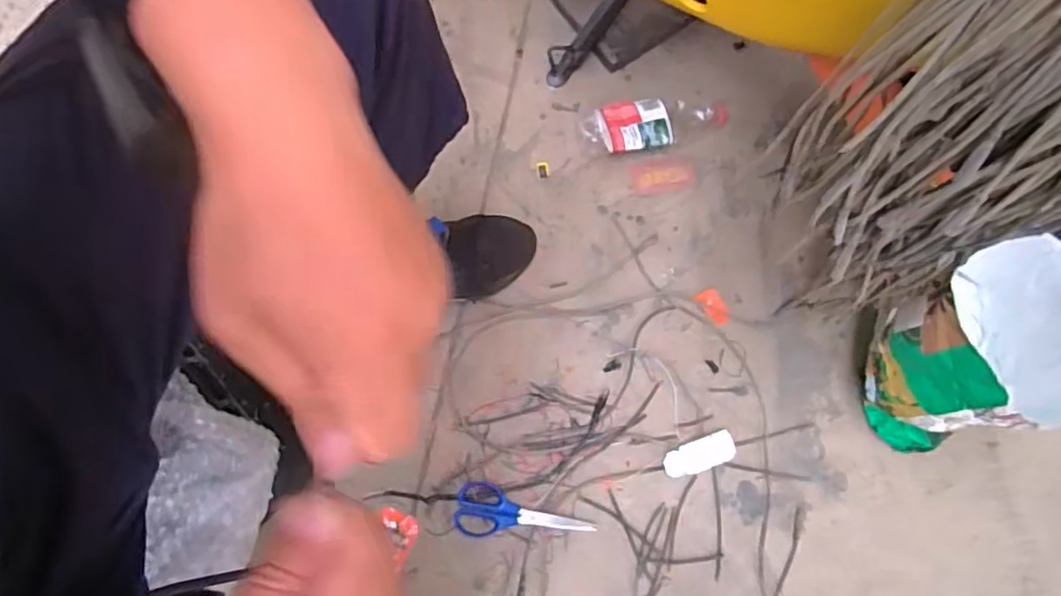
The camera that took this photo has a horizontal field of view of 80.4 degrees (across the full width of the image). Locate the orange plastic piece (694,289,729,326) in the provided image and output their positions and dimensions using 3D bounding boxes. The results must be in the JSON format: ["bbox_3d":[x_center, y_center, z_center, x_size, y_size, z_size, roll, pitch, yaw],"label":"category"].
[{"bbox_3d":[0.243,0.010,0.826,0.032,0.006,0.051,-36,79,-11],"label":"orange plastic piece"}]

